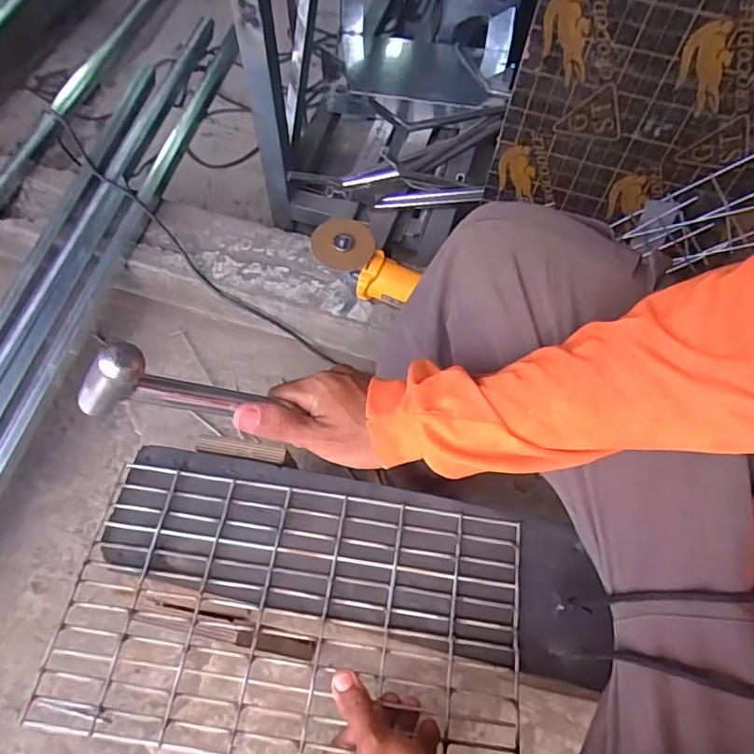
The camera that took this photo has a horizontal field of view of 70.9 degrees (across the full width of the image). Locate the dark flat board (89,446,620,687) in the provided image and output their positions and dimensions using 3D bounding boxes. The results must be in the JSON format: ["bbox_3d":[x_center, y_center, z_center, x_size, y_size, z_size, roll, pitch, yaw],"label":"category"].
[{"bbox_3d":[-0.020,0.160,0.490,0.452,0.014,0.127,12,63,3],"label":"dark flat board"}]

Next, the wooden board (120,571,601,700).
[{"bbox_3d":[-0.025,0.236,0.463,0.409,0.021,0.037,12,63,3],"label":"wooden board"}]

